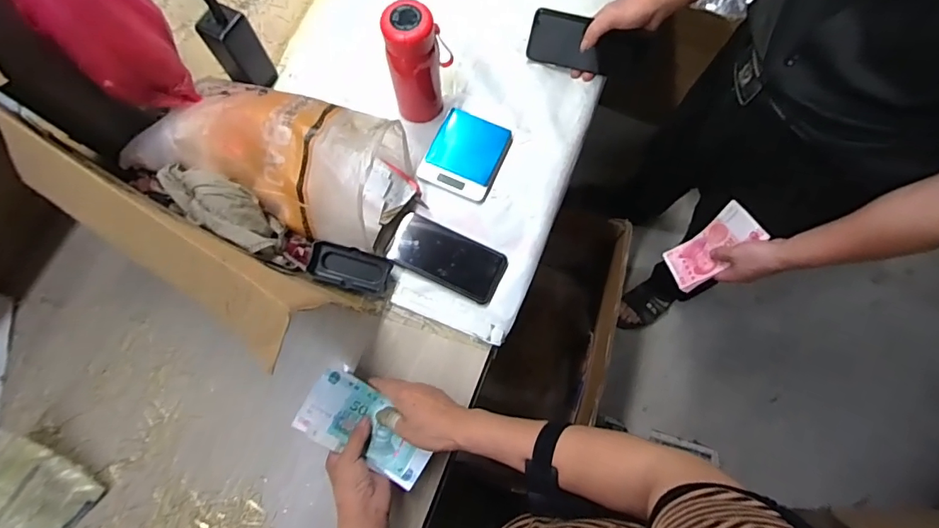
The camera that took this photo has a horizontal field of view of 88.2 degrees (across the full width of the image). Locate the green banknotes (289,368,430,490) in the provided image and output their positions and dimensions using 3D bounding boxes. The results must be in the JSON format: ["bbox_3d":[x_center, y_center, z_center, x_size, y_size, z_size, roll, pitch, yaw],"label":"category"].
[{"bbox_3d":[-0.124,0.201,0.582,0.161,0.019,0.084,33,77,8],"label":"green banknotes"}]

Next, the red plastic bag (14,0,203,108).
[{"bbox_3d":[-0.422,-0.297,0.514,0.064,0.320,0.121,31,76,29],"label":"red plastic bag"}]

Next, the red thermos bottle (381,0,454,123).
[{"bbox_3d":[-0.067,-0.273,0.677,0.086,0.180,0.059,-6,75,-2],"label":"red thermos bottle"}]

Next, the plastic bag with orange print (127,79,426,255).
[{"bbox_3d":[-0.260,-0.142,0.665,0.349,0.138,0.166,16,75,4],"label":"plastic bag with orange print"}]

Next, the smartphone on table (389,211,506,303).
[{"bbox_3d":[-0.031,-0.009,0.681,0.158,0.016,0.076,26,76,7],"label":"smartphone on table"}]

